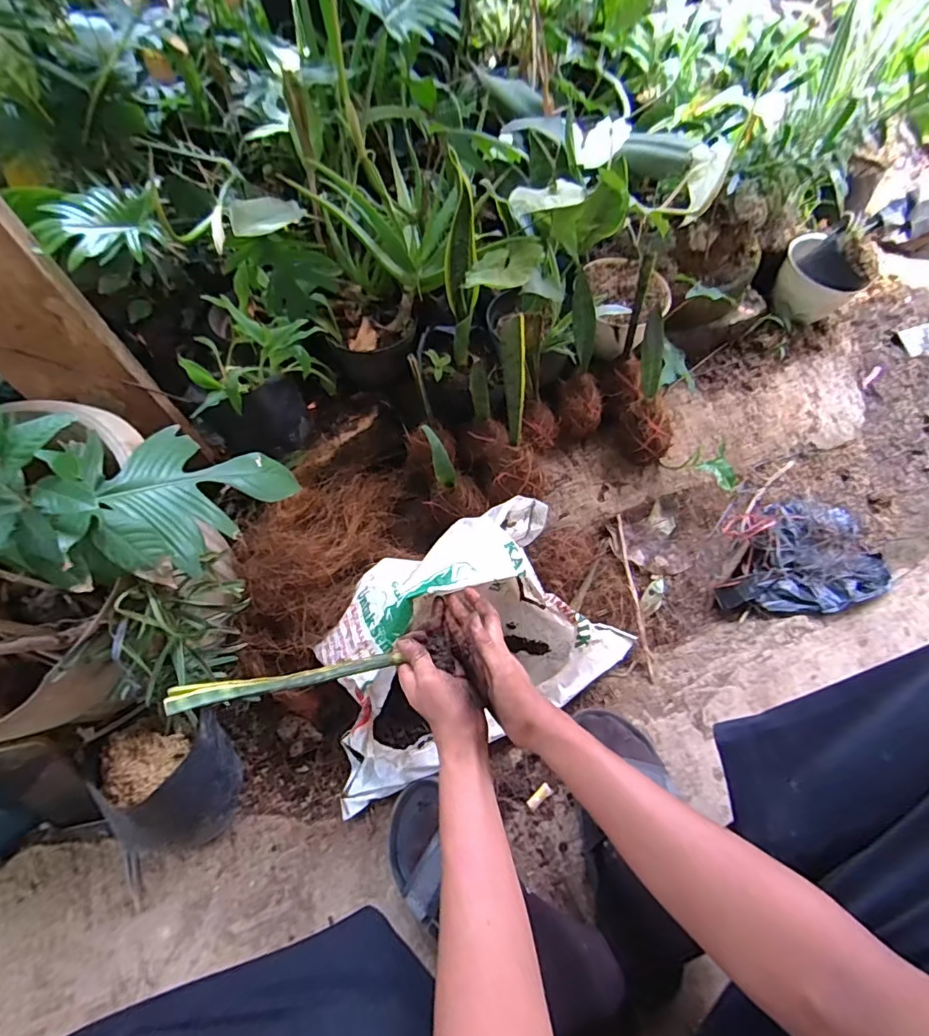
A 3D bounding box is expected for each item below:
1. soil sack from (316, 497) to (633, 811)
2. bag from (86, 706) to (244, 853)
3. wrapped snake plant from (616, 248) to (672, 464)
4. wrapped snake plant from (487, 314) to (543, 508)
[{"bbox_3d":[-0.008,0.161,0.653,0.384,0.226,0.238,-29,64,-14],"label":"soil sack"},{"bbox_3d":[-0.335,0.301,0.583,0.126,0.116,0.135,-11,61,-5],"label":"bag"},{"bbox_3d":[0.277,-0.231,0.789,0.081,0.315,0.106,-18,33,-9],"label":"wrapped snake plant"},{"bbox_3d":[0.076,-0.120,0.680,0.080,0.257,0.095,5,61,4],"label":"wrapped snake plant"}]

